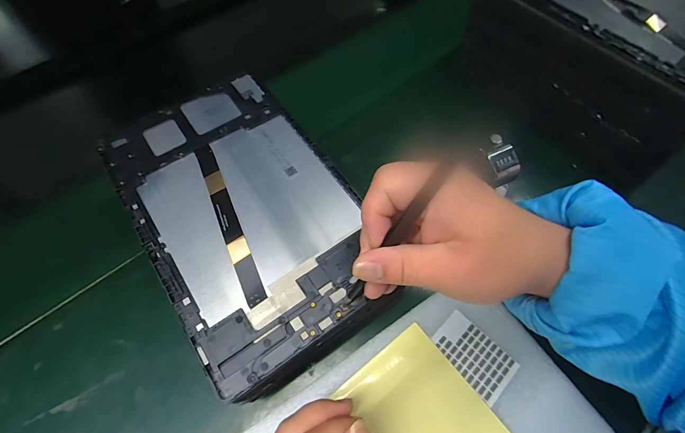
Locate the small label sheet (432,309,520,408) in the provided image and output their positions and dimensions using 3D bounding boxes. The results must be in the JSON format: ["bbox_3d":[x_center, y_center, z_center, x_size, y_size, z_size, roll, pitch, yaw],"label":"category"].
[{"bbox_3d":[0.106,0.112,0.282,0.038,0.004,0.063,-41,69,-18],"label":"small label sheet"}]

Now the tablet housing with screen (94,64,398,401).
[{"bbox_3d":[-0.075,-0.008,0.265,0.144,0.006,0.238,-33,67,-15],"label":"tablet housing with screen"}]

